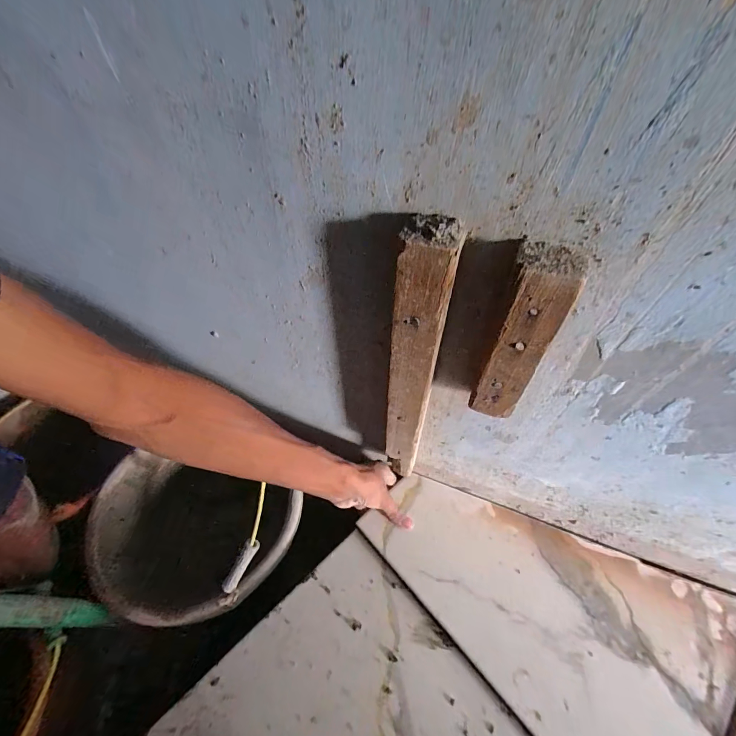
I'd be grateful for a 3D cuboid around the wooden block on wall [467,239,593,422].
[{"bbox_3d":[0.105,-0.016,0.250,0.034,0.145,0.023,18,55,14],"label":"wooden block on wall"}]

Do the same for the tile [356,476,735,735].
[{"bbox_3d":[0.215,0.256,0.434,0.256,0.011,0.386,-36,59,-23],"label":"tile"}]

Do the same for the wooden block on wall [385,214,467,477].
[{"bbox_3d":[0.039,0.022,0.336,0.037,0.339,0.019,16,54,12],"label":"wooden block on wall"}]

